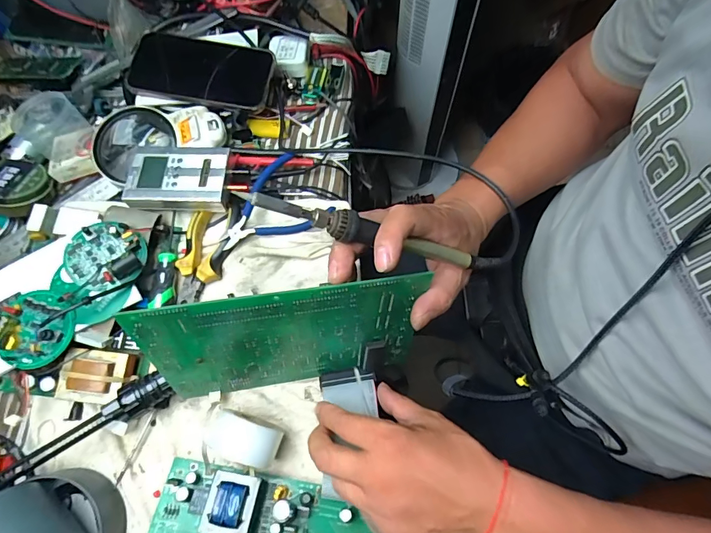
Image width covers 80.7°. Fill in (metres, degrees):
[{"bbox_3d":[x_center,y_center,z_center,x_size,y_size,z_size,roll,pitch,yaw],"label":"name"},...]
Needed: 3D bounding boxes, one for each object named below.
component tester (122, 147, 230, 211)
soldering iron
[{"bbox_3d":[-0.193,-0.094,0.447,0.112,0.028,0.068,2,71,2],"label":"component tester"},{"bbox_3d":[0.005,-0.025,0.291,0.173,0.014,0.017,14,70,-24],"label":"soldering iron"}]

